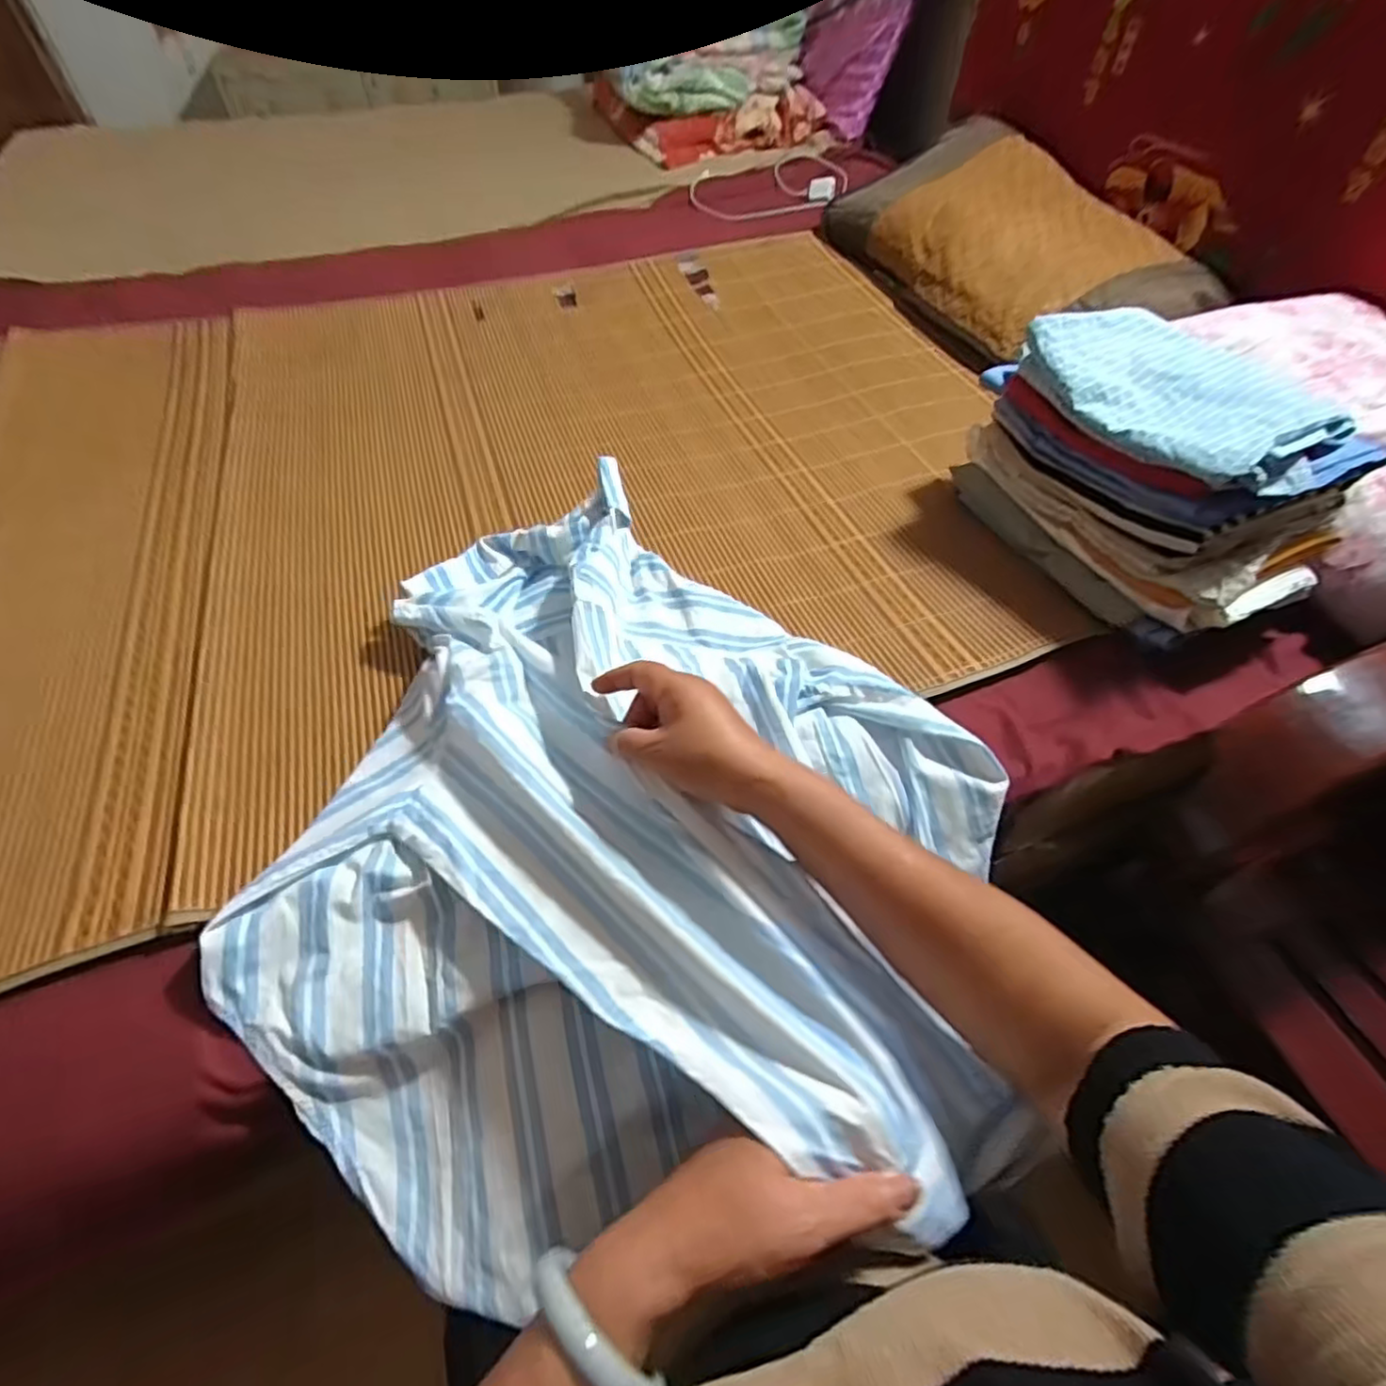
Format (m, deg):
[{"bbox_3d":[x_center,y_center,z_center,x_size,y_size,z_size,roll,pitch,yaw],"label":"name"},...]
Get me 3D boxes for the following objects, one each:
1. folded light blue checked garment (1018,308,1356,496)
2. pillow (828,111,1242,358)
[{"bbox_3d":[0.441,-0.266,0.592,0.194,0.045,0.245,-19,55,-13],"label":"folded light blue checked garment"},{"bbox_3d":[0.472,-0.696,1.043,0.344,0.155,0.570,-15,54,-11],"label":"pillow"}]

